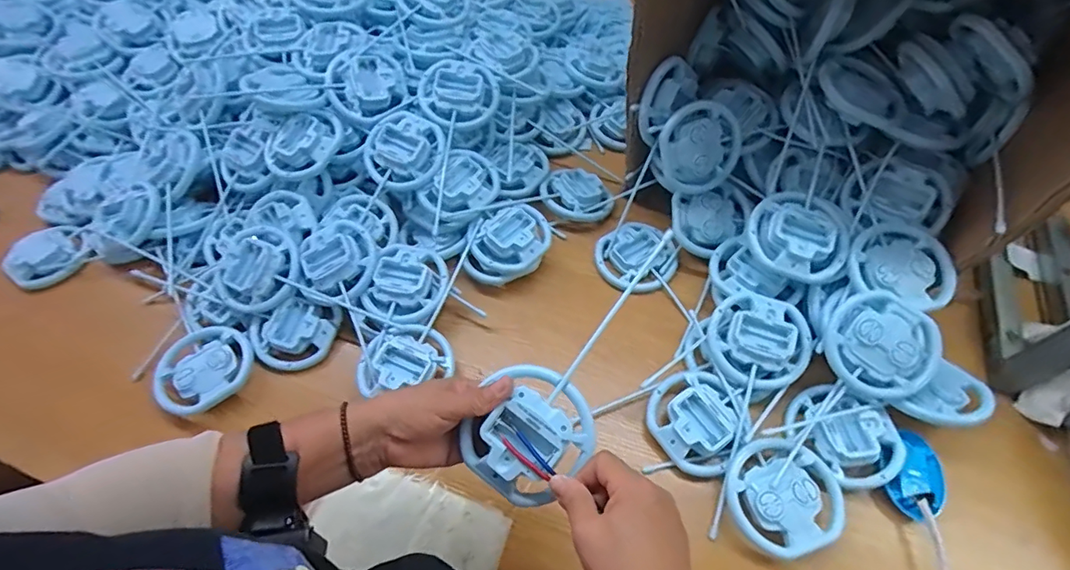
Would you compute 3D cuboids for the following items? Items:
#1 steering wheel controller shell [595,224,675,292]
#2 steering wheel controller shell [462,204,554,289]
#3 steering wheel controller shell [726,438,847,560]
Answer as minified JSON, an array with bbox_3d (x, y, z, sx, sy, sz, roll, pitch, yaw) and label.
[{"bbox_3d":[0.129,-0.036,0.644,0.098,0.025,0.094,-1,57,2],"label":"steering wheel controller shell"},{"bbox_3d":[-0.032,-0.051,0.634,0.082,0.041,0.120,33,64,22],"label":"steering wheel controller shell"},{"bbox_3d":[0.231,0.201,0.472,0.098,0.035,0.097,-1,57,2],"label":"steering wheel controller shell"}]

